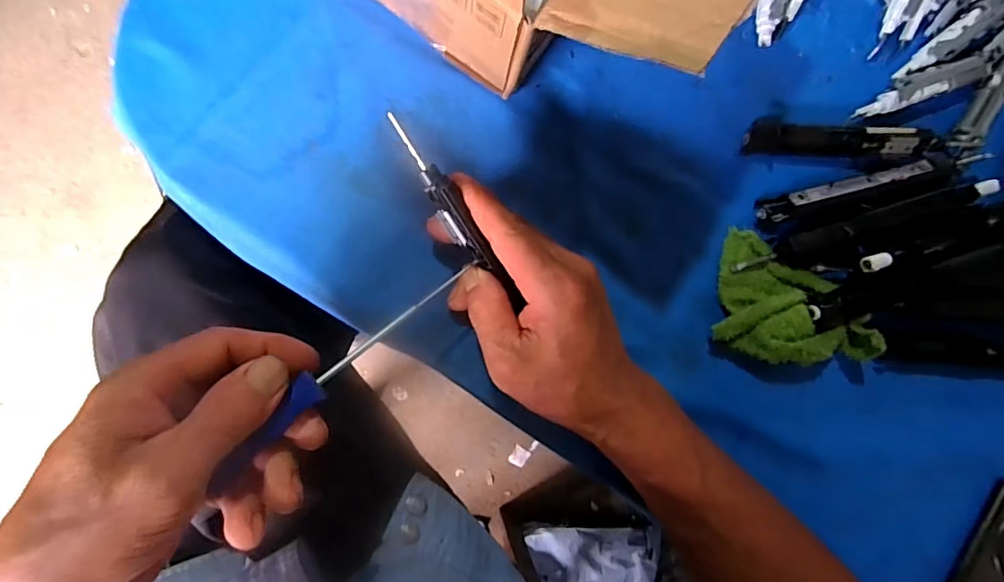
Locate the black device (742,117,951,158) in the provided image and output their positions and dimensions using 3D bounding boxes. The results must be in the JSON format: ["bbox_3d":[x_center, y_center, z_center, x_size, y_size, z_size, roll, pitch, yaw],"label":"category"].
[{"bbox_3d":[0.232,-0.102,0.349,0.135,0.019,0.020,1,88,-8],"label":"black device"}]

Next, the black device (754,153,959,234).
[{"bbox_3d":[0.240,-0.065,0.348,0.135,0.020,0.025,-15,91,-8],"label":"black device"}]

